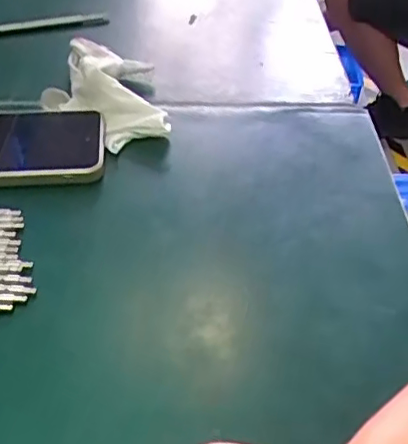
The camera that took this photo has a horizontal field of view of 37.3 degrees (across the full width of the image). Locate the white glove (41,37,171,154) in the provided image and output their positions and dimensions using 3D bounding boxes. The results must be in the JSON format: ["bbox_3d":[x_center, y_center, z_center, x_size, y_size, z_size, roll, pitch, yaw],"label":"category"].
[{"bbox_3d":[-0.080,-0.104,0.467,0.088,0.032,0.136,-7,40,-11],"label":"white glove"}]

